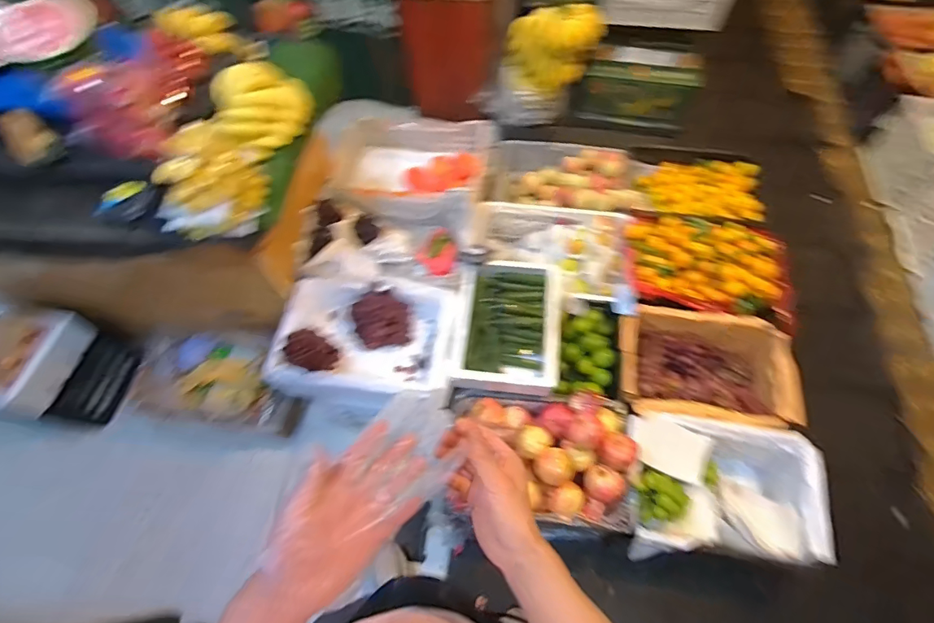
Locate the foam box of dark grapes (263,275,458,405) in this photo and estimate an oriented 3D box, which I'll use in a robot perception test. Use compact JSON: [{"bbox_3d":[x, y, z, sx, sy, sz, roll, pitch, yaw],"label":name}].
[{"bbox_3d":[-0.296,0.083,1.410,0.525,0.169,0.381,2,62,4],"label":"foam box of dark grapes"}]

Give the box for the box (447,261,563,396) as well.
[{"bbox_3d":[0.122,0.034,1.404,0.290,0.139,0.415,5,62,5],"label":"box"}]

